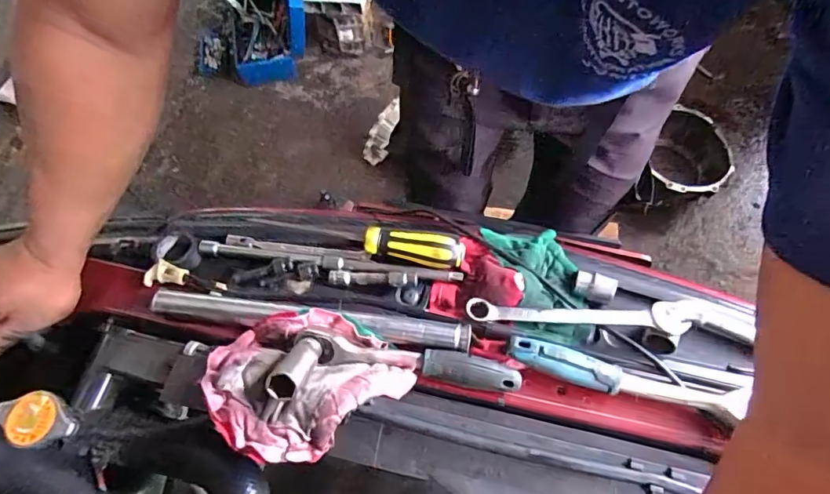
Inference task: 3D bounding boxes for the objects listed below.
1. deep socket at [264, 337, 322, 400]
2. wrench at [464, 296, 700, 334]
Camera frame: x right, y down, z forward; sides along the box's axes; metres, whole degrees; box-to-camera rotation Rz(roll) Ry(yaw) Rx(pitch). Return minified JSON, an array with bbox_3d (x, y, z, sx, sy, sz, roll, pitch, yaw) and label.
[{"bbox_3d":[-0.098,0.096,0.388,0.026,0.021,0.072,12,22,7],"label":"deep socket"},{"bbox_3d":[0.162,0.067,0.462,0.218,0.014,0.034,0,63,1],"label":"wrench"}]

